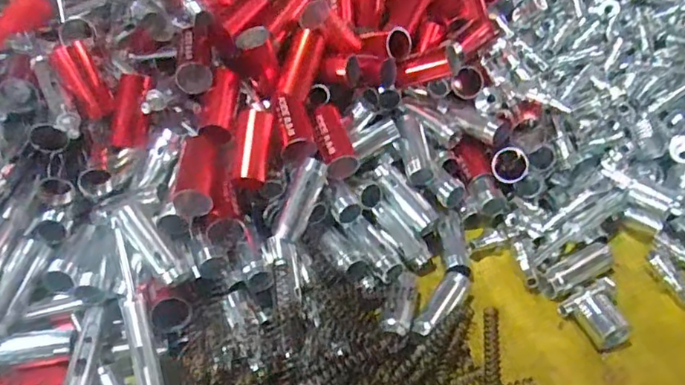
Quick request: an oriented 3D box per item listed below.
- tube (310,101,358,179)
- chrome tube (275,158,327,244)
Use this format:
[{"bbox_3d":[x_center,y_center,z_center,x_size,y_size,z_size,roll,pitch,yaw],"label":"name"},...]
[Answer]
[{"bbox_3d":[-0.010,-0.044,0.495,0.030,0.031,0.063,-14,62,-16],"label":"tube"},{"bbox_3d":[-0.035,0.006,0.463,0.019,0.016,0.070,23,90,27],"label":"chrome tube"}]

